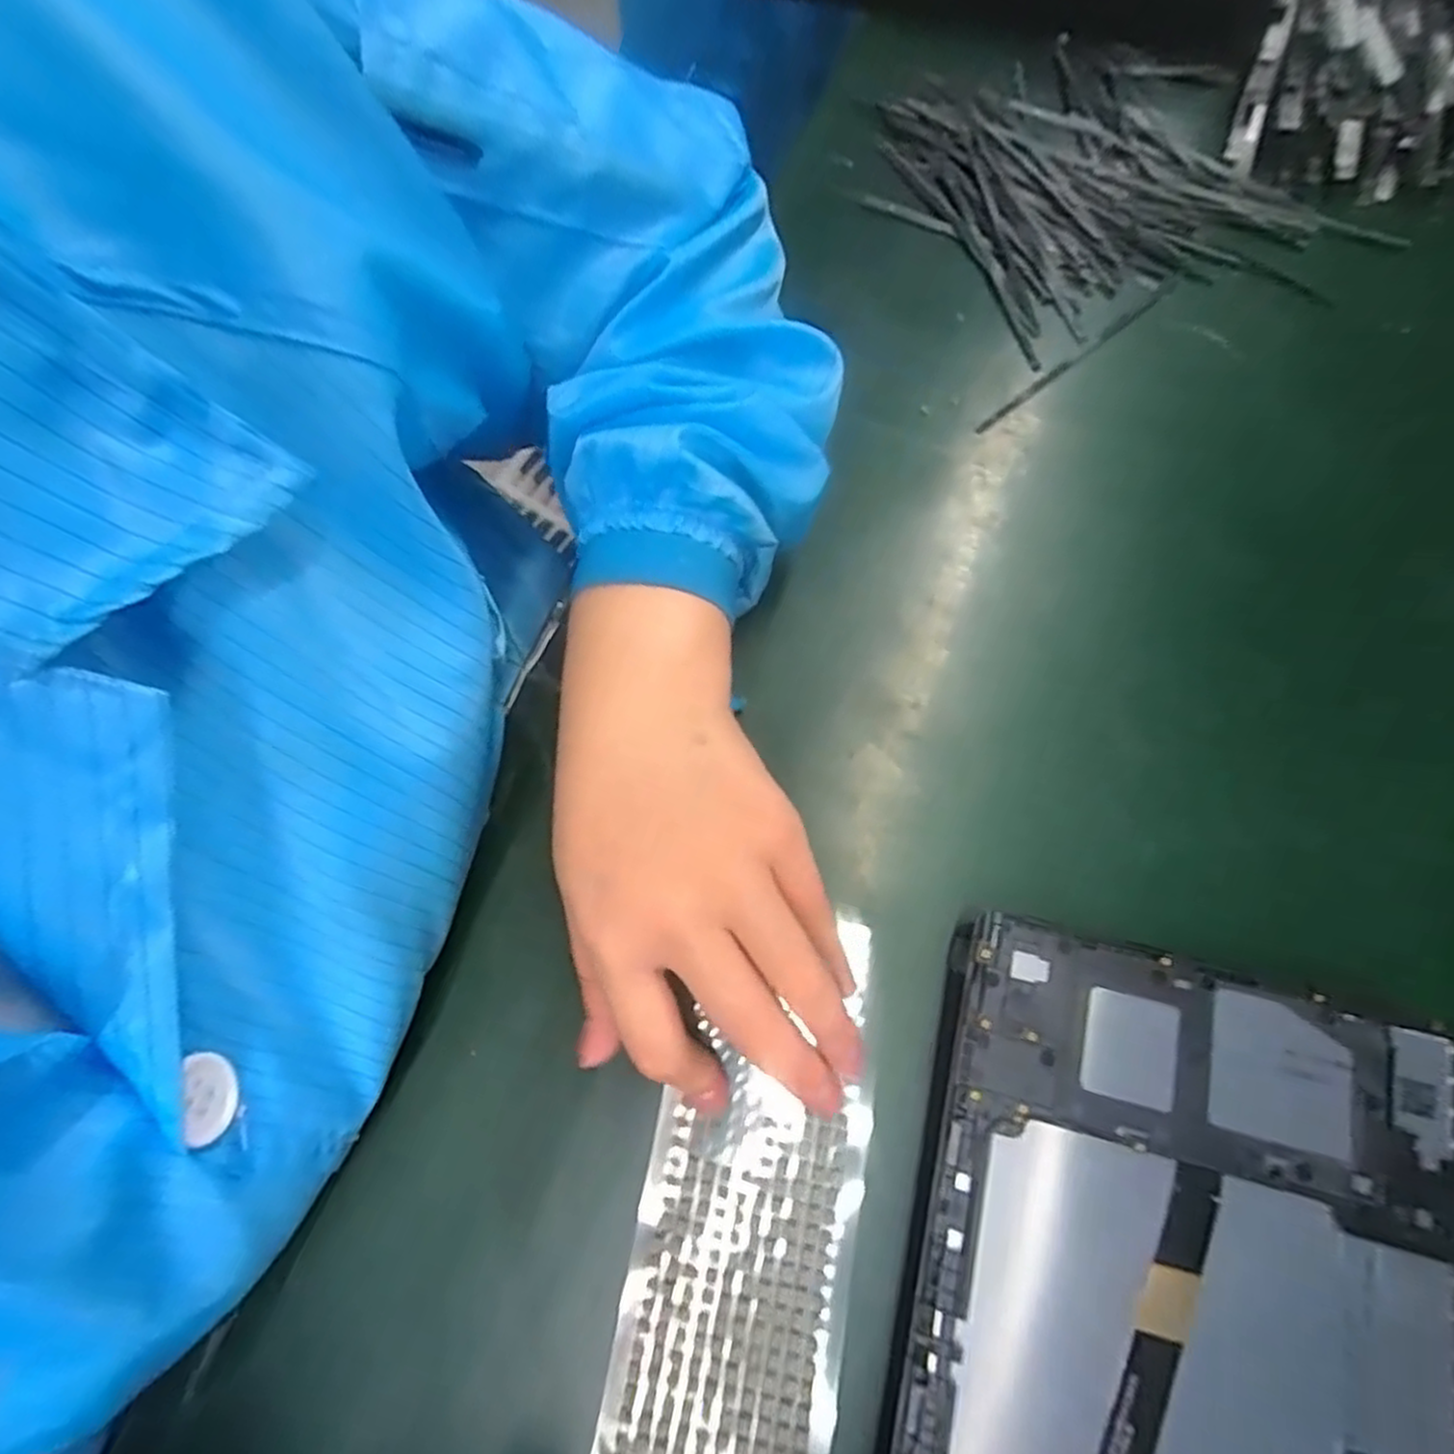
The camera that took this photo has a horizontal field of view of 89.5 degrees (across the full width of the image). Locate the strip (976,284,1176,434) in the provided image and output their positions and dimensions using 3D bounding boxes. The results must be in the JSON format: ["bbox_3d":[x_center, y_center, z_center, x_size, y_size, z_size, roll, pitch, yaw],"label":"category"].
[{"bbox_3d":[0.160,-0.169,0.336,0.124,0.004,0.005,-38,74,-9],"label":"strip"}]

